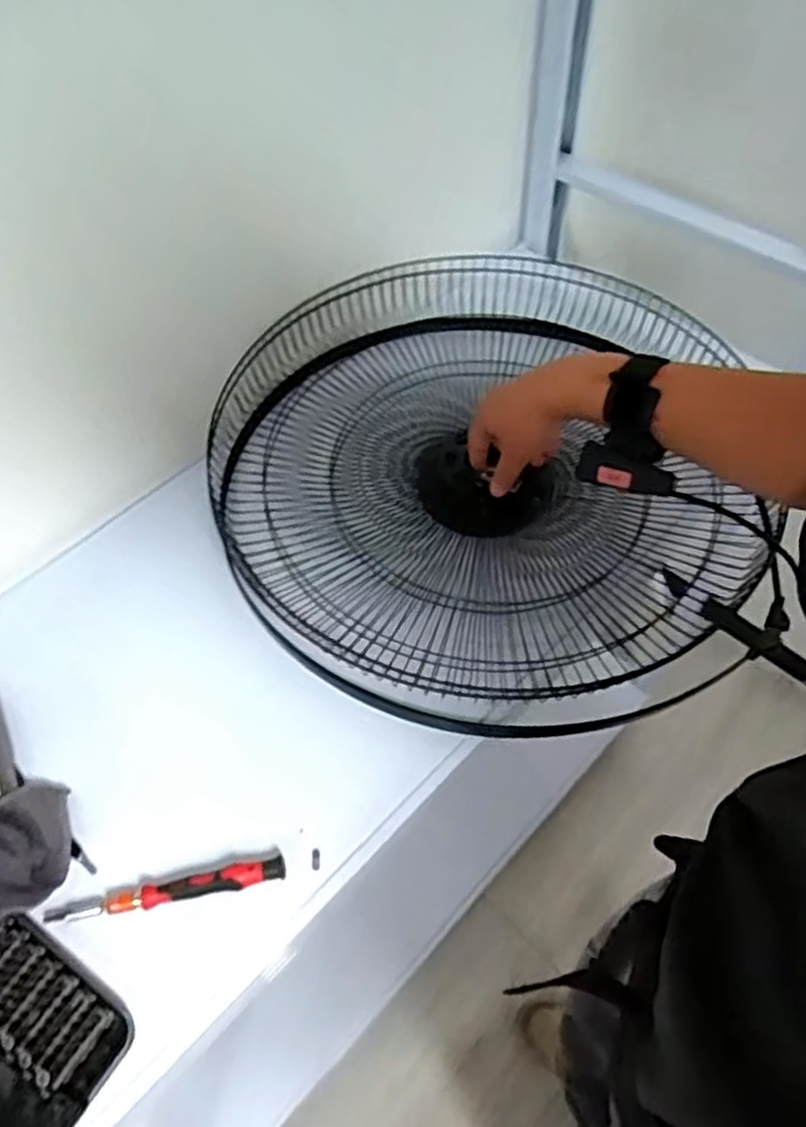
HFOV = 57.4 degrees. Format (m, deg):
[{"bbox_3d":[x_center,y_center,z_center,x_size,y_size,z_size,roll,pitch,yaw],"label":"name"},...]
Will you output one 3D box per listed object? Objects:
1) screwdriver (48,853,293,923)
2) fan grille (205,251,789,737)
[{"bbox_3d":[-0.161,0.225,0.504,0.160,0.017,0.016,-10,55,-4],"label":"screwdriver"},{"bbox_3d":[0.063,-0.087,0.674,0.458,0.104,0.483,3,56,5],"label":"fan grille"}]

